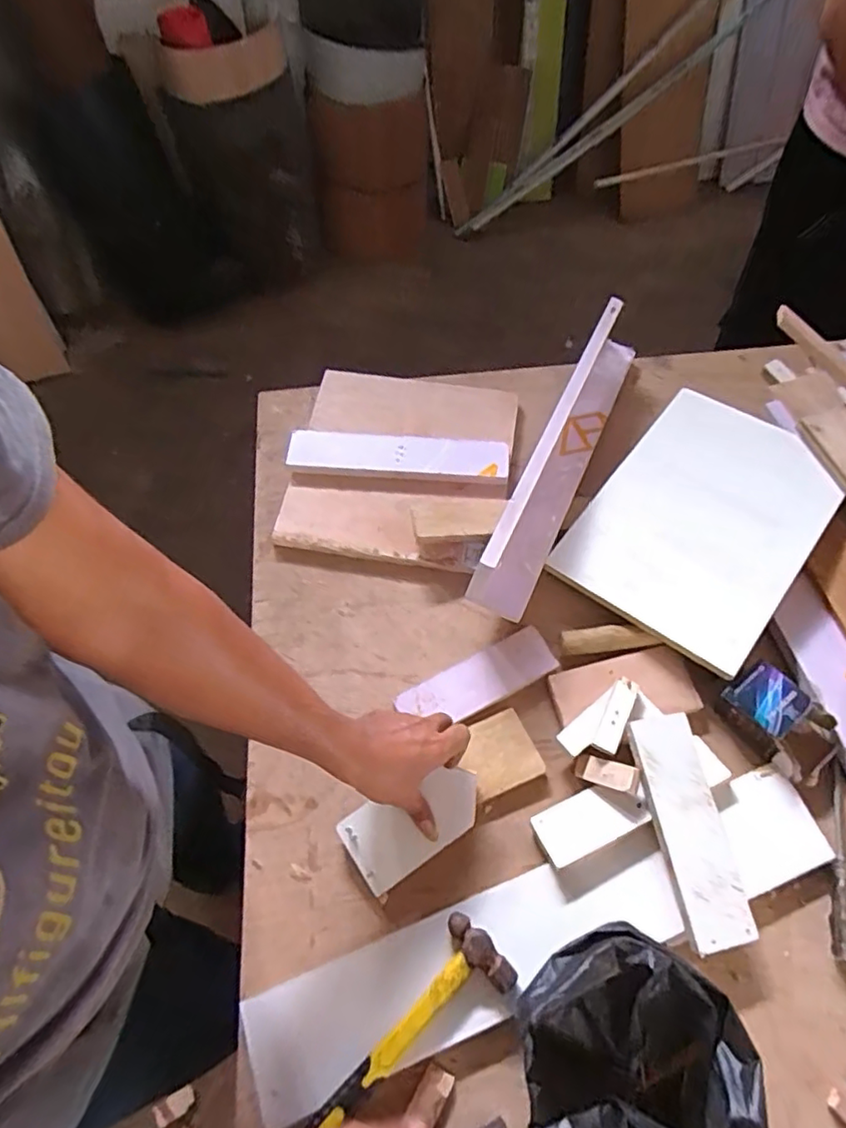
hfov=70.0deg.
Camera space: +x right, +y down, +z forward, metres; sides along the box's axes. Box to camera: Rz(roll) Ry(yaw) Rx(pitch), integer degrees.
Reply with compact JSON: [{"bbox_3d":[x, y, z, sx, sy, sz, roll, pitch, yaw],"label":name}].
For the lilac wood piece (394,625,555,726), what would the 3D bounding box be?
[{"bbox_3d":[0.068,0.142,0.729,0.187,0.025,0.063,-25,65,-12],"label":"lilac wood piece"}]

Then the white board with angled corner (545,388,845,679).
[{"bbox_3d":[0.359,-0.060,0.776,0.247,0.016,0.347,34,72,23],"label":"white board with angled corner"}]

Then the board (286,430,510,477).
[{"bbox_3d":[-0.035,-0.153,0.855,0.307,0.024,0.057,5,62,3],"label":"board"}]

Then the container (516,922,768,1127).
[{"bbox_3d":[0.173,0.410,0.502,0.178,0.116,0.180,0,62,1],"label":"container"}]

